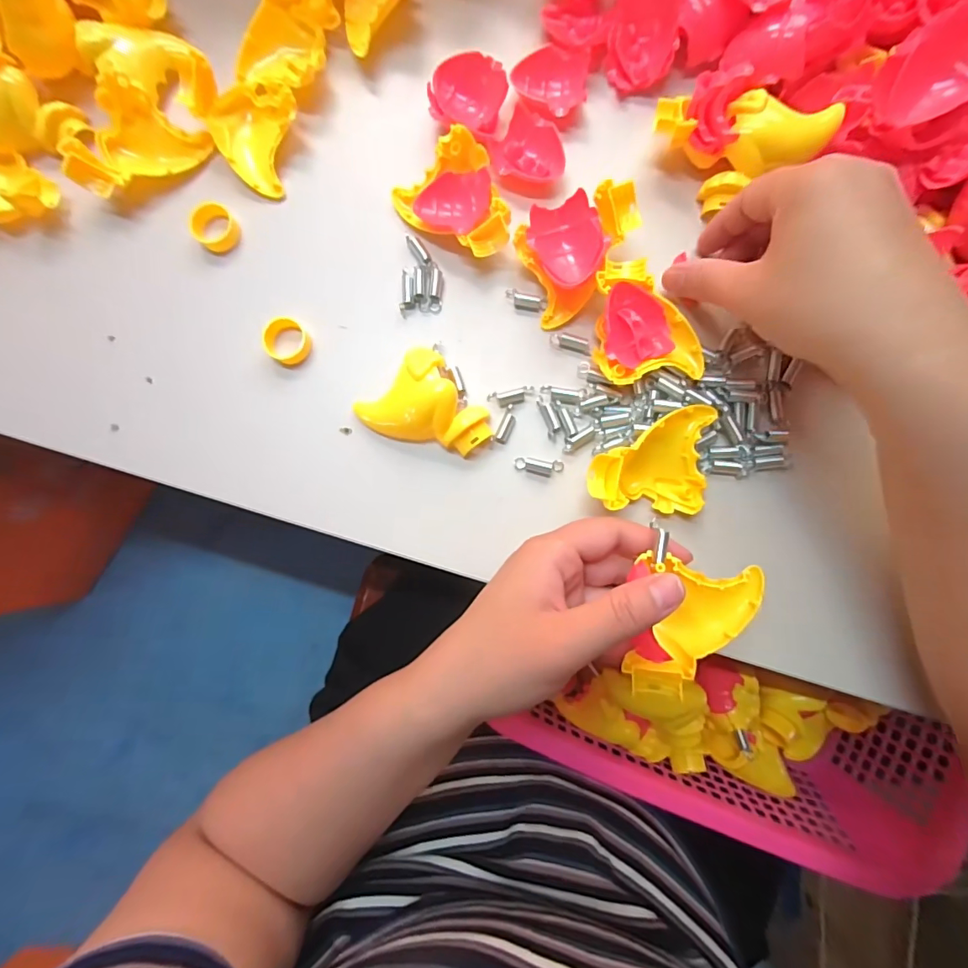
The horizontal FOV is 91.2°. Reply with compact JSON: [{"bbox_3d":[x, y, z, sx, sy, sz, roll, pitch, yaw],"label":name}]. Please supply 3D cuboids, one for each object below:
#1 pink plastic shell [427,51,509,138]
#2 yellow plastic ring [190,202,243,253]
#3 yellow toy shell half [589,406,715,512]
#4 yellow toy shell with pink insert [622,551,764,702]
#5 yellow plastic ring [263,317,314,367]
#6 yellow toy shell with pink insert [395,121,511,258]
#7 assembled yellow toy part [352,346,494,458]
[{"bbox_3d":[-0.010,-0.225,0.277,0.043,0.020,0.039,21,87,3],"label":"pink plastic shell"},{"bbox_3d":[-0.163,-0.155,0.287,0.026,0.015,0.023,-41,86,-1],"label":"yellow plastic ring"},{"bbox_3d":[0.090,-0.014,0.260,0.066,0.031,0.056,3,86,2],"label":"yellow toy shell half"},{"bbox_3d":[0.100,0.071,0.234,0.056,0.016,0.066,10,86,3],"label":"yellow toy shell with pink insert"},{"bbox_3d":[-0.117,-0.085,0.282,0.025,0.012,0.025,0,86,2],"label":"yellow plastic ring"},{"bbox_3d":[-0.015,-0.160,0.271,0.052,0.025,0.064,-31,86,0],"label":"yellow toy shell with pink insert"},{"bbox_3d":[-0.032,-0.040,0.269,0.065,0.023,0.054,45,89,4],"label":"assembled yellow toy part"}]

